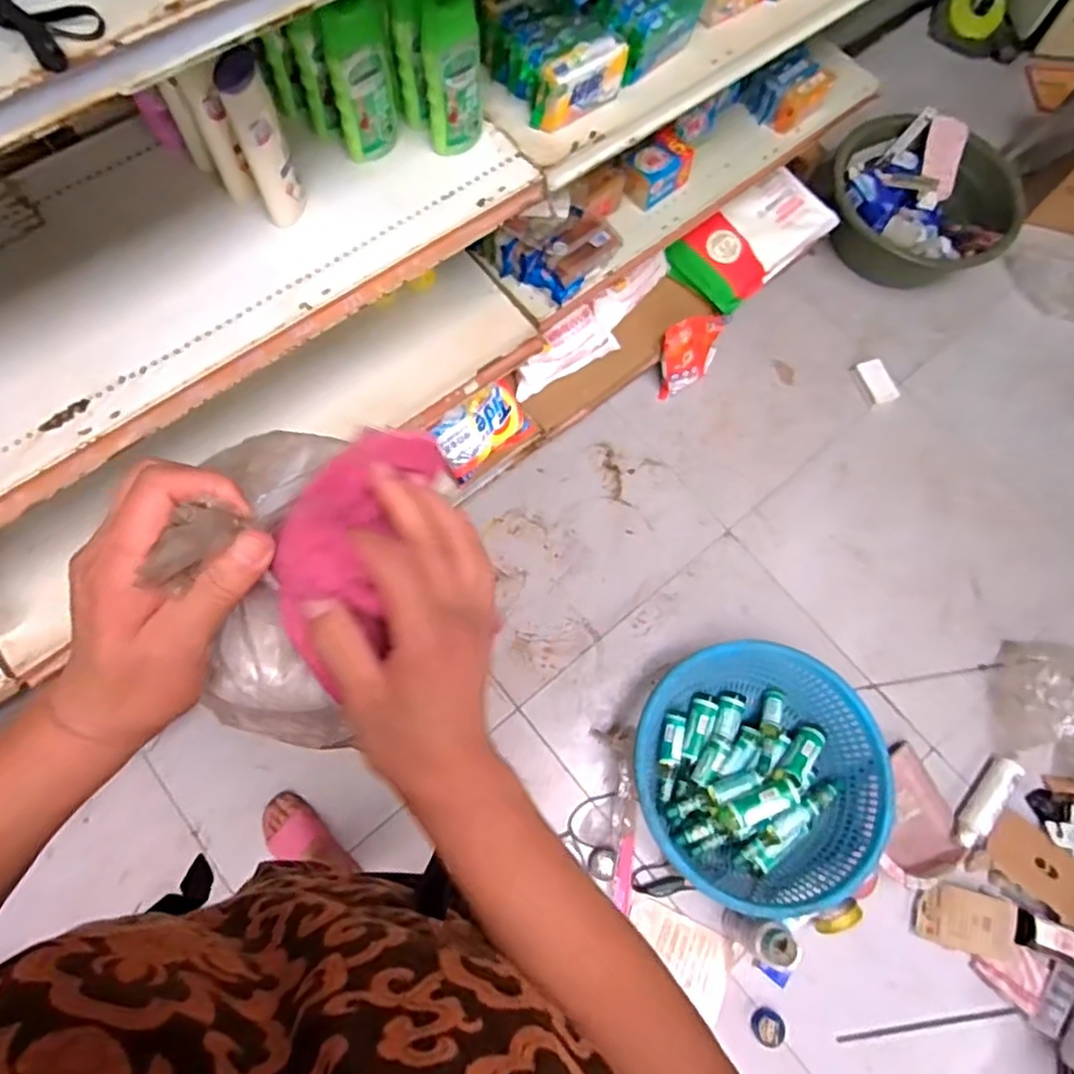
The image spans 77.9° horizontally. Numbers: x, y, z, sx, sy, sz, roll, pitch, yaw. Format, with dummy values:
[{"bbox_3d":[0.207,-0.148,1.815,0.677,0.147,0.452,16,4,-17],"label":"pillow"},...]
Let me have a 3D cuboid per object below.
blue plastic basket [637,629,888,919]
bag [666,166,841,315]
[{"bbox_3d":[0.410,0.437,1.251,0.429,0.171,0.463,1,72,-3],"label":"blue plastic basket"},{"bbox_3d":[0.493,-0.670,1.503,0.388,0.075,0.182,-36,78,-14],"label":"bag"}]

